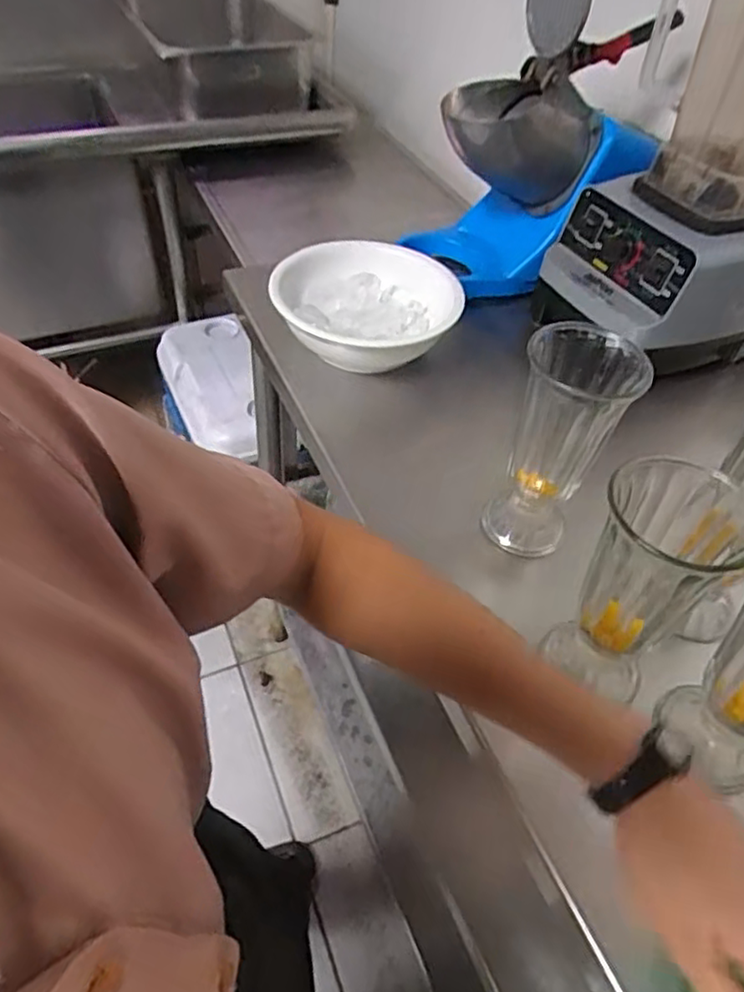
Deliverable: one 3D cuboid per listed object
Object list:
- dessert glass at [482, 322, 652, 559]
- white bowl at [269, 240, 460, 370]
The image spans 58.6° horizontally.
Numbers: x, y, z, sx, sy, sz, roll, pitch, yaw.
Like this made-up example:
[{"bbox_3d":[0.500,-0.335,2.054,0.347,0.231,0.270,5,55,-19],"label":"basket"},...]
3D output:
[{"bbox_3d":[0.150,-0.043,0.538,0.082,0.179,0.098,19,50,12],"label":"dessert glass"},{"bbox_3d":[-0.007,-0.212,0.756,0.203,0.076,0.207,3,48,-1],"label":"white bowl"}]

